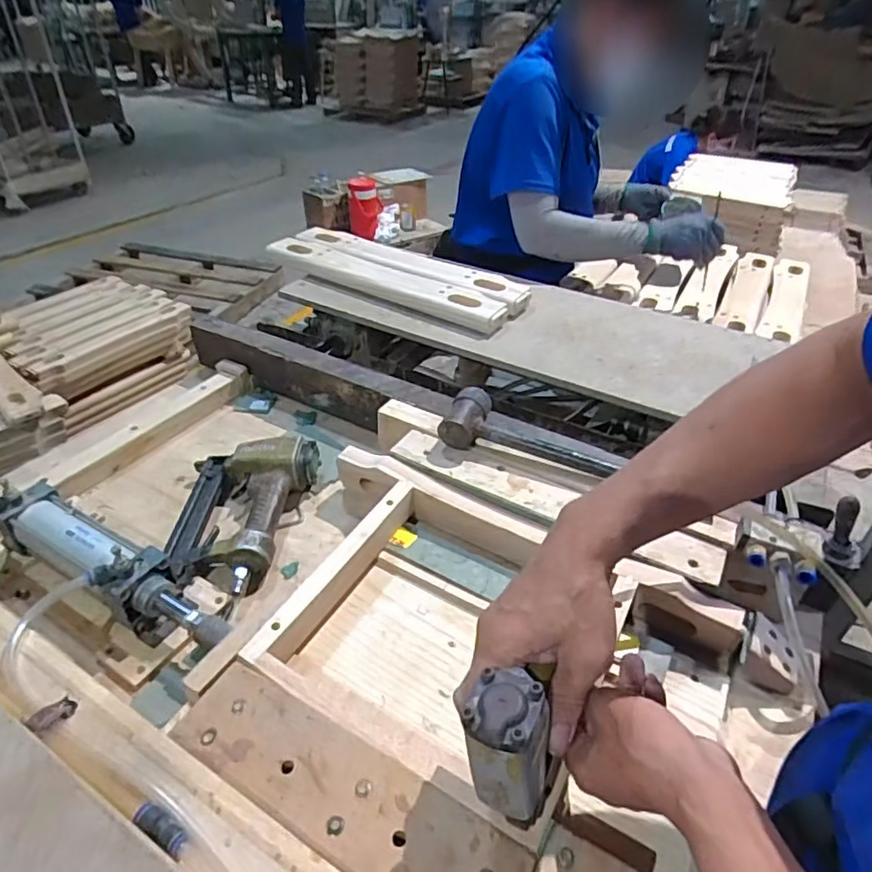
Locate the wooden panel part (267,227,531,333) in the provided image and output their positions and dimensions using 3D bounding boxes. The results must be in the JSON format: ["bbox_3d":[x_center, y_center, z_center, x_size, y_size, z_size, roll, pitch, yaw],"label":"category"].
[{"bbox_3d":[-0.077,-0.294,1.036,0.512,0.040,0.150,26,43,27],"label":"wooden panel part"}]

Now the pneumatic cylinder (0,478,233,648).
[{"bbox_3d":[-0.341,0.135,0.612,0.309,0.082,0.070,19,40,21],"label":"pneumatic cylinder"}]

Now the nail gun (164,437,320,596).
[{"bbox_3d":[-0.235,0.089,0.707,0.160,0.063,0.217,1,37,-2],"label":"nail gun"}]

